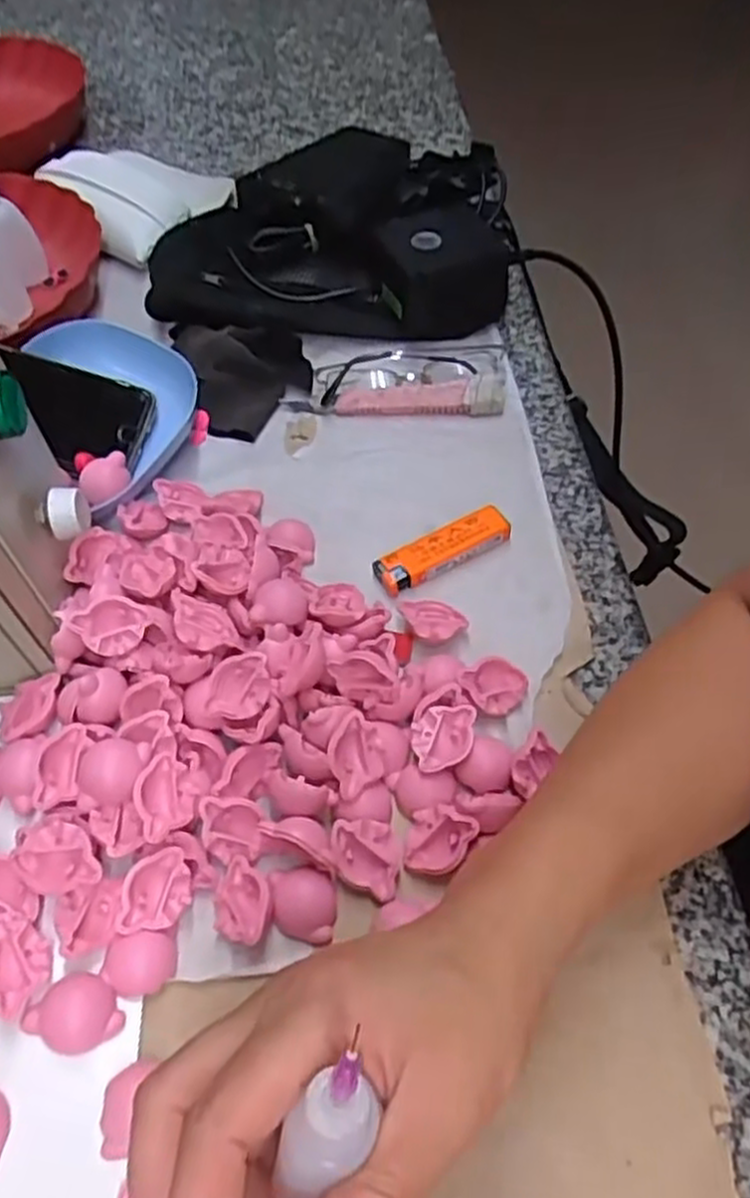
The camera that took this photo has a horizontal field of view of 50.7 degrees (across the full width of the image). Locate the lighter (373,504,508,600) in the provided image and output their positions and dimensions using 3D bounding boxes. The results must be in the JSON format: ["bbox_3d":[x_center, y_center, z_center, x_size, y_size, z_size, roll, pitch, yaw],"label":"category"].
[{"bbox_3d":[0.039,-0.030,0.452,0.080,0.012,0.023,-26,58,-15],"label":"lighter"}]

